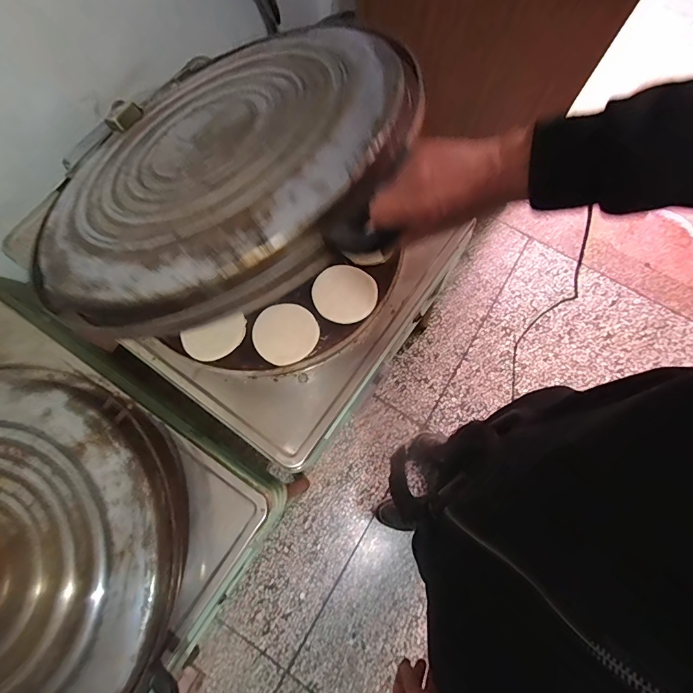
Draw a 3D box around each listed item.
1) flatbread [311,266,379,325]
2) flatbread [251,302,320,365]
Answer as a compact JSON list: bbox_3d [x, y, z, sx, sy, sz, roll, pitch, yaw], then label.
[{"bbox_3d":[-0.003,-0.098,0.733,0.118,0.013,0.111,0,76,1],"label":"flatbread"},{"bbox_3d":[-0.111,-0.024,0.717,0.112,0.006,0.114,0,76,1],"label":"flatbread"}]

